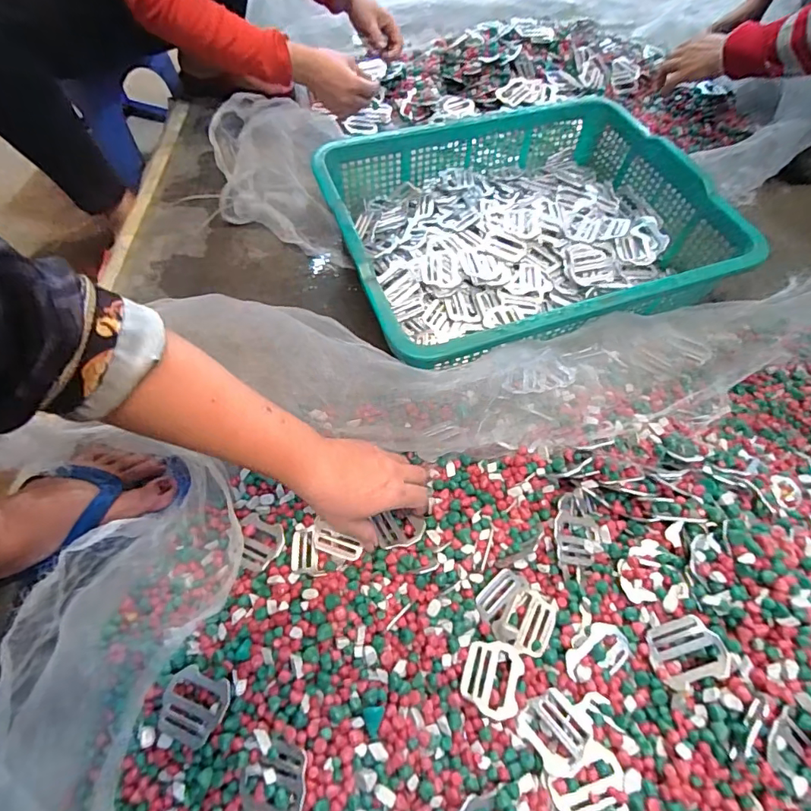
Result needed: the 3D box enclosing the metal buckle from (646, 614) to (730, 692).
[{"bbox_3d":[0.232,0.204,0.393,0.055,0.004,0.048,-30,45,15],"label":"metal buckle"}]

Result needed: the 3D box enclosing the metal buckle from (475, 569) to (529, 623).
[{"bbox_3d":[0.090,0.176,0.445,0.051,0.005,0.032,-44,98,-13],"label":"metal buckle"}]

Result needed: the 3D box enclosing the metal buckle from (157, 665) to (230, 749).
[{"bbox_3d":[-0.172,0.244,0.384,0.055,0.007,0.049,12,59,17],"label":"metal buckle"}]

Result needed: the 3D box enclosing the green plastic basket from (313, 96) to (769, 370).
[{"bbox_3d":[0.154,-0.241,0.627,0.470,0.110,0.376,-20,64,-10],"label":"green plastic basket"}]

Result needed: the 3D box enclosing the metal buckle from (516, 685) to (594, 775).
[{"bbox_3d":[0.123,0.264,0.383,0.046,0.008,0.055,-32,39,-17],"label":"metal buckle"}]

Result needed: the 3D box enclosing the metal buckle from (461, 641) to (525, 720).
[{"bbox_3d":[0.074,0.230,0.402,0.047,0.004,0.058,15,47,13],"label":"metal buckle"}]

